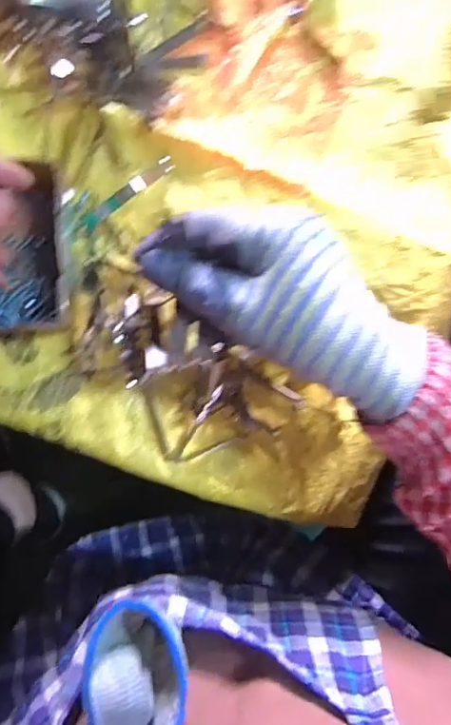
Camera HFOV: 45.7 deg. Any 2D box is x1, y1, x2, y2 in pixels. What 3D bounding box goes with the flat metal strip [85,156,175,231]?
[{"bbox_3d":[-0.067,-0.117,0.370,0.073,0.007,0.010,-38,97,-4],"label":"flat metal strip"}]

